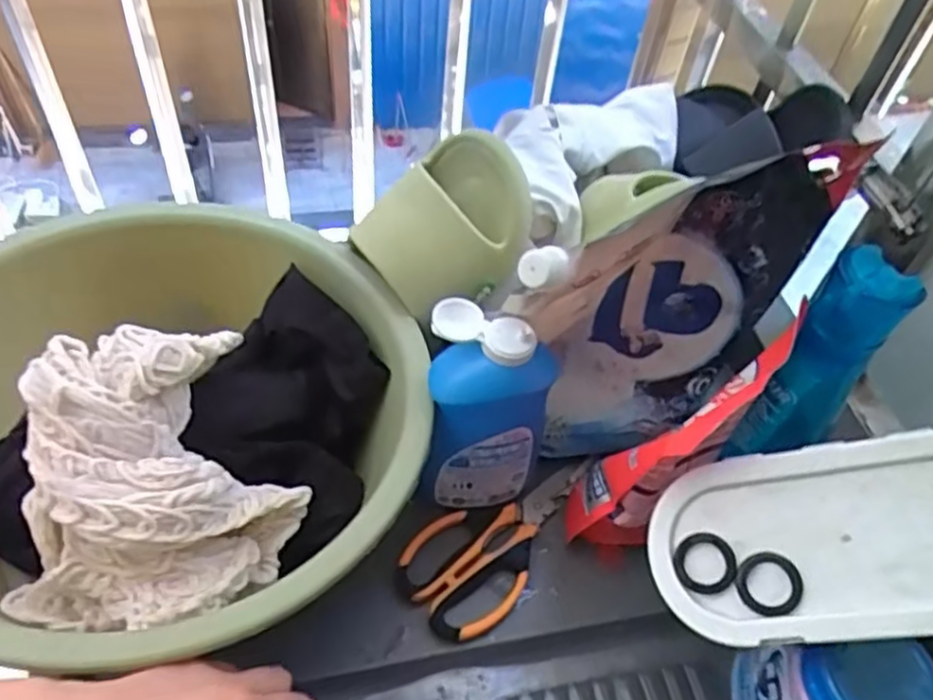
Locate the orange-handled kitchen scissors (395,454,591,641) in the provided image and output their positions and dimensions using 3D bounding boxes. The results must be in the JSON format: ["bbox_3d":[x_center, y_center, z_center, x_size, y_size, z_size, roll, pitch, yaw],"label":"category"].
[{"bbox_3d":[0.034,0.145,0.557,0.176,0.022,0.082,-30,60,-27],"label":"orange-handled kitchen scissors"}]

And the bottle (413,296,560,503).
[{"bbox_3d":[0.013,0.052,0.510,0.082,0.185,0.053,11,50,3],"label":"bottle"}]

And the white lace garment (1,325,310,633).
[{"bbox_3d":[-0.181,0.071,0.437,0.141,0.121,0.169,11,50,3],"label":"white lace garment"}]

